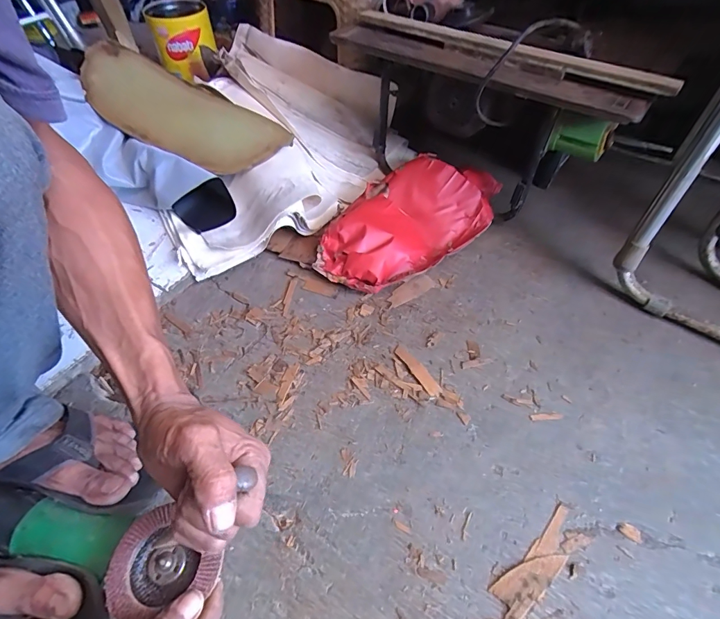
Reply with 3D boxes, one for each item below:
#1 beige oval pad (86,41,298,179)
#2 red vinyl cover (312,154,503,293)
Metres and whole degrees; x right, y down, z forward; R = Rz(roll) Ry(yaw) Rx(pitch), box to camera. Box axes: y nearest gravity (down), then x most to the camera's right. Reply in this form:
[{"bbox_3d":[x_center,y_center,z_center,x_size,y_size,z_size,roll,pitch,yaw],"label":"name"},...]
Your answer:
[{"bbox_3d":[-0.337,-0.358,0.725,0.419,0.022,0.158,31,72,10],"label":"beige oval pad"},{"bbox_3d":[0.082,-0.160,0.696,0.358,0.086,0.198,-36,60,-26],"label":"red vinyl cover"}]

